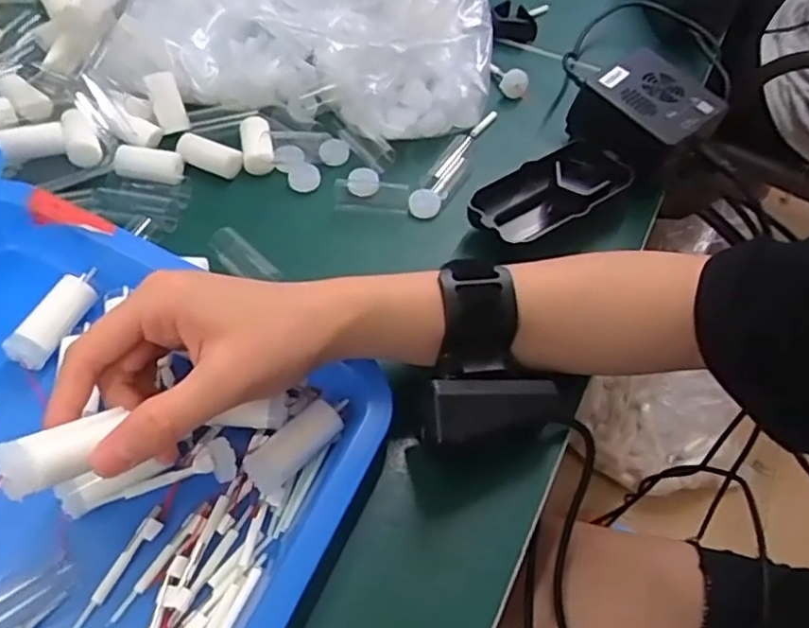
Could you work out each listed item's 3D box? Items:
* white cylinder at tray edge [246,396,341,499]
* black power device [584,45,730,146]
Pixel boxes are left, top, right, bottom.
[{"bbox_3d":[-0.053,0.064,0.312,0.049,0.017,0.020,-36,64,-25],"label":"white cylinder at tray edge"},{"bbox_3d":[0.172,-0.144,0.450,0.076,0.034,0.077,-35,63,-25],"label":"black power device"}]

